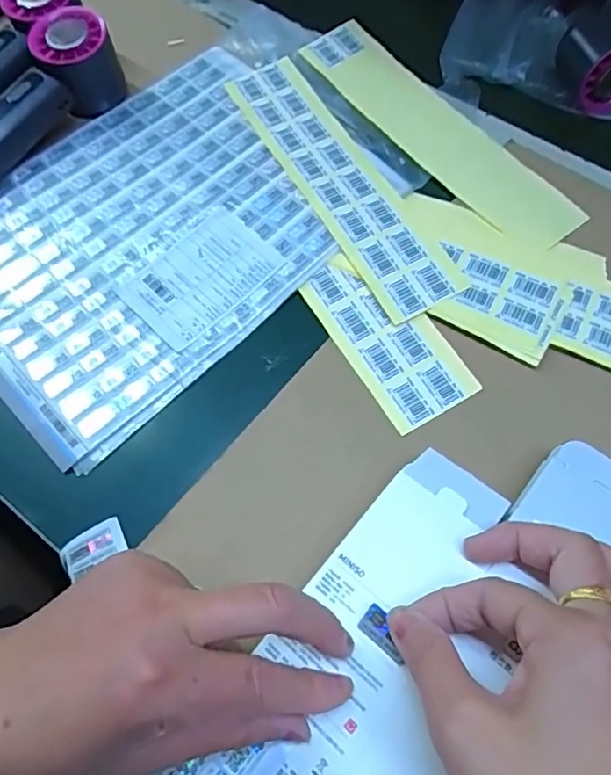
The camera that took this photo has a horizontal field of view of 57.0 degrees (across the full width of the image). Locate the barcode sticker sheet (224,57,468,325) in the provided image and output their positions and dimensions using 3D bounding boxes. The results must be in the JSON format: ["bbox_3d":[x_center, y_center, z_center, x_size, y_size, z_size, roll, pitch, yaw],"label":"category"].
[{"bbox_3d":[0.023,-0.156,0.418,0.061,0.006,0.256,-27,68,-11],"label":"barcode sticker sheet"}]

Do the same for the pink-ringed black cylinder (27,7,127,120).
[{"bbox_3d":[-0.174,-0.250,0.434,0.055,0.057,0.059,-20,67,-8],"label":"pink-ringed black cylinder"}]

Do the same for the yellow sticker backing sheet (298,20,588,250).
[{"bbox_3d":[0.102,-0.197,0.431,0.063,0.017,0.248,-36,71,-13],"label":"yellow sticker backing sheet"}]

